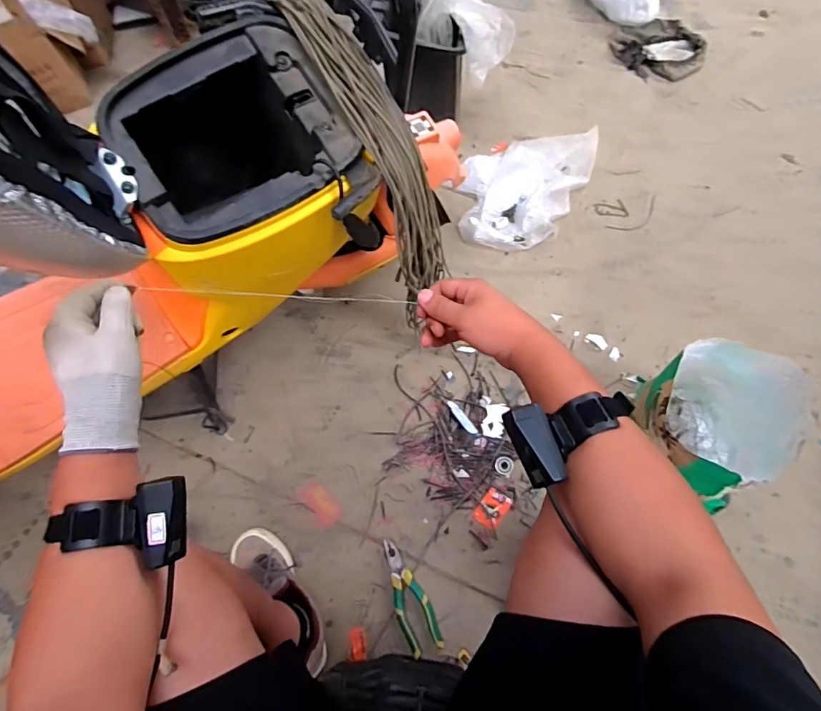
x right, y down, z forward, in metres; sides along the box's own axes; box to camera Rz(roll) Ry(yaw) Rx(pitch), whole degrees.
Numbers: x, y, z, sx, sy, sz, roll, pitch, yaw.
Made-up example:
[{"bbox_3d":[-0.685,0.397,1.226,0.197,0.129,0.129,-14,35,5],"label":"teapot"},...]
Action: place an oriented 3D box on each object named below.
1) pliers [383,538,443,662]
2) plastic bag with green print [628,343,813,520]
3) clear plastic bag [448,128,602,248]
[{"bbox_3d":[-0.007,0.428,0.842,0.059,0.015,0.189,-24,62,-8],"label":"pliers"},{"bbox_3d":[0.535,0.134,0.853,0.227,0.268,0.244,34,69,21],"label":"plastic bag with green print"},{"bbox_3d":[0.316,-0.502,1.324,0.309,0.049,0.528,26,66,18],"label":"clear plastic bag"}]

